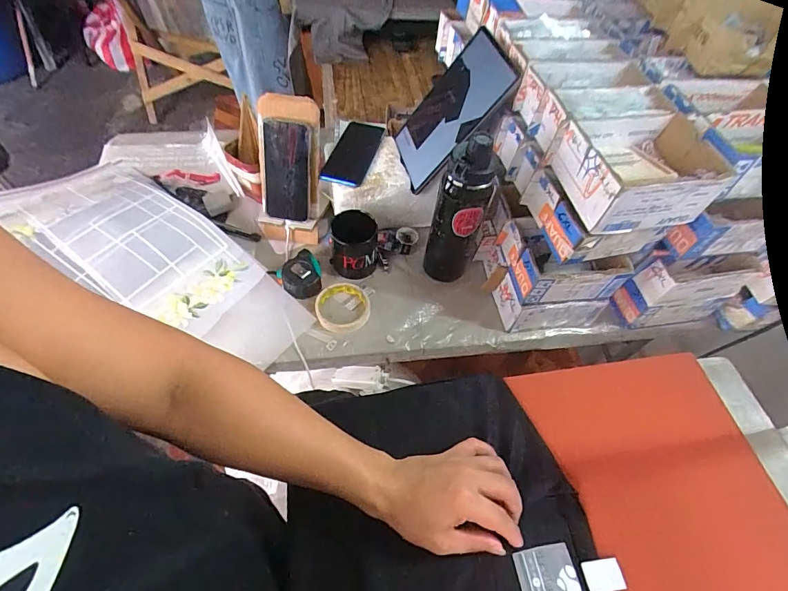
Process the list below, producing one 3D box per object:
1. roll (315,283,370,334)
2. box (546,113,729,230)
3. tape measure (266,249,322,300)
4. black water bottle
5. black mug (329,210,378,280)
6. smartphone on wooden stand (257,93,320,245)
[{"bbox_3d":[-0.089,0.021,0.714,0.091,0.017,0.094,-1,56,-5],"label":"roll"},{"bbox_3d":[0.315,-0.165,0.541,0.176,0.074,0.141,-7,56,-9],"label":"box"},{"bbox_3d":[-0.167,-0.035,0.729,0.082,0.037,0.079,-30,63,-22],"label":"tape measure"},{"bbox_3d":[0.105,-0.122,0.667,0.087,0.280,0.066,12,56,4],"label":"black water bottle"},{"bbox_3d":[-0.072,-0.089,0.747,0.085,0.097,0.087,1,55,-4],"label":"black mug"},{"bbox_3d":[-0.187,-0.215,0.736,0.112,0.258,0.051,8,29,1],"label":"smartphone on wooden stand"}]

